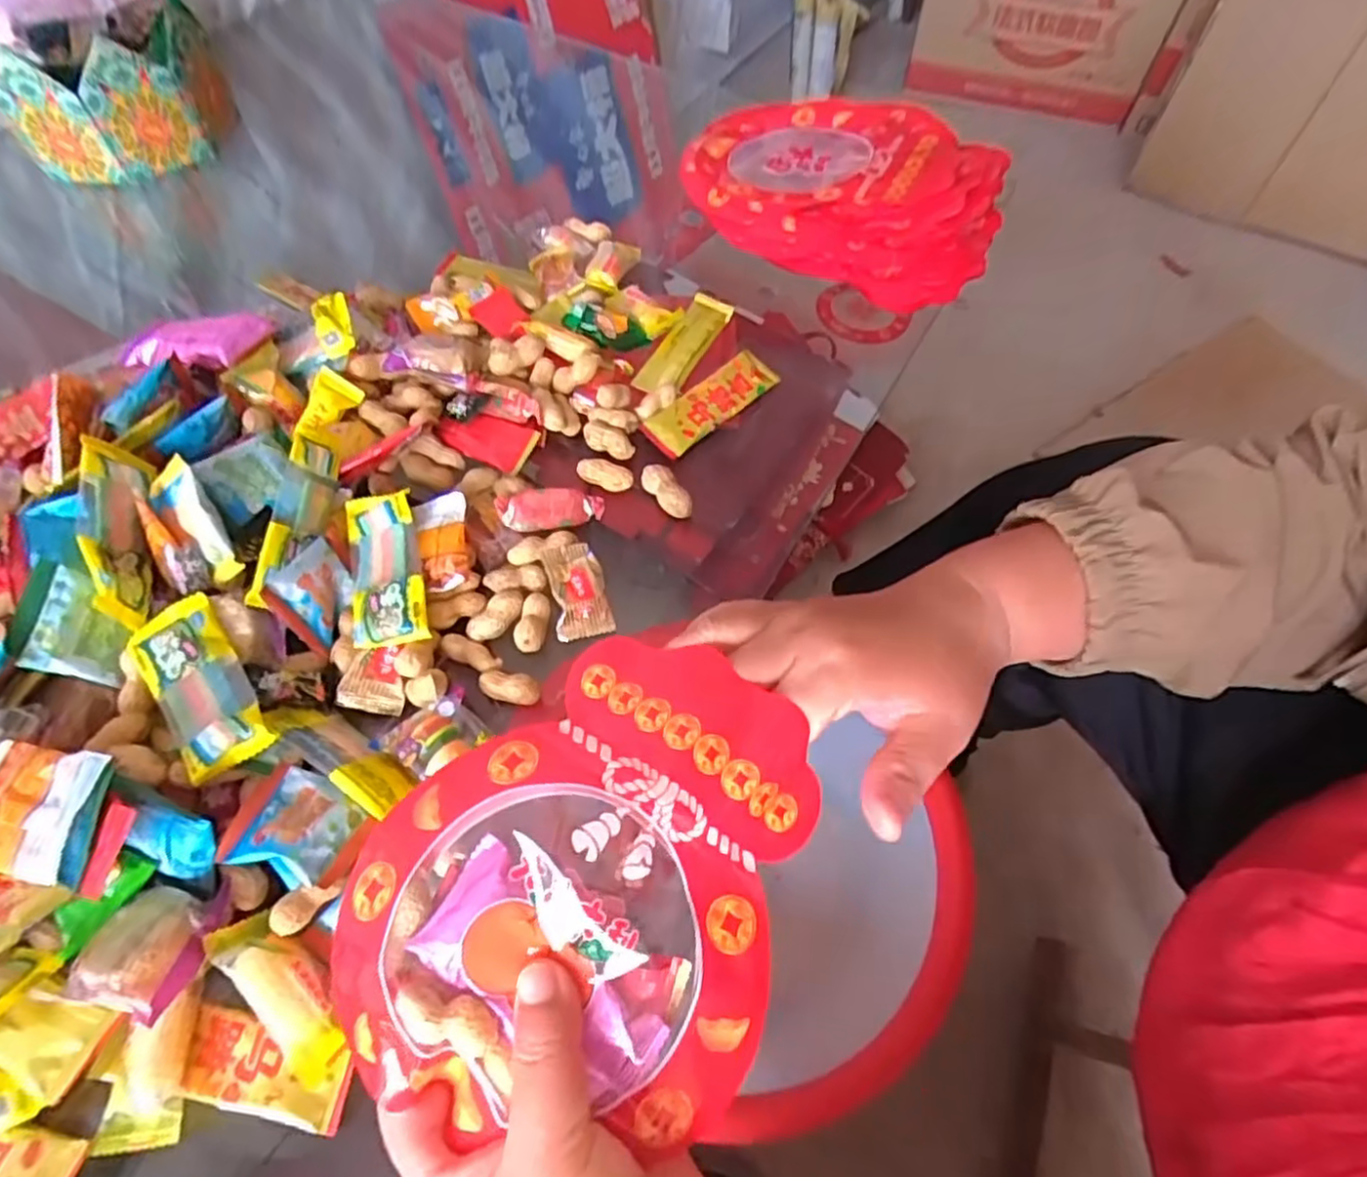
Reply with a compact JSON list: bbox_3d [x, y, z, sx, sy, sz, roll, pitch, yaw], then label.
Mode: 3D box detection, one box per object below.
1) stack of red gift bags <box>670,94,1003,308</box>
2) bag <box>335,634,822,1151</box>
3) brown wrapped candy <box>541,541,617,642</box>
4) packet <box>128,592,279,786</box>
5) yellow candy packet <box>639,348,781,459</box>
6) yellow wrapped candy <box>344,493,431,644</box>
[{"bbox_3d":[0.119,-0.309,0.546,0.235,0.069,0.144,24,62,12],"label":"stack of red gift bags"},{"bbox_3d":[-0.035,0.100,0.264,0.147,0.039,0.166,17,61,9],"label":"bag"},{"bbox_3d":[-0.060,0.000,0.400,0.030,0.013,0.056,-14,61,-9],"label":"brown wrapped candy"},{"bbox_3d":[-0.223,0.046,0.331,0.037,0.021,0.092,-33,66,-19],"label":"packet"},{"bbox_3d":[0.019,-0.124,0.478,0.099,0.012,0.033,-37,85,-19],"label":"yellow candy packet"},{"bbox_3d":[-0.159,-0.013,0.377,0.036,0.019,0.091,-13,61,-9],"label":"yellow wrapped candy"}]

